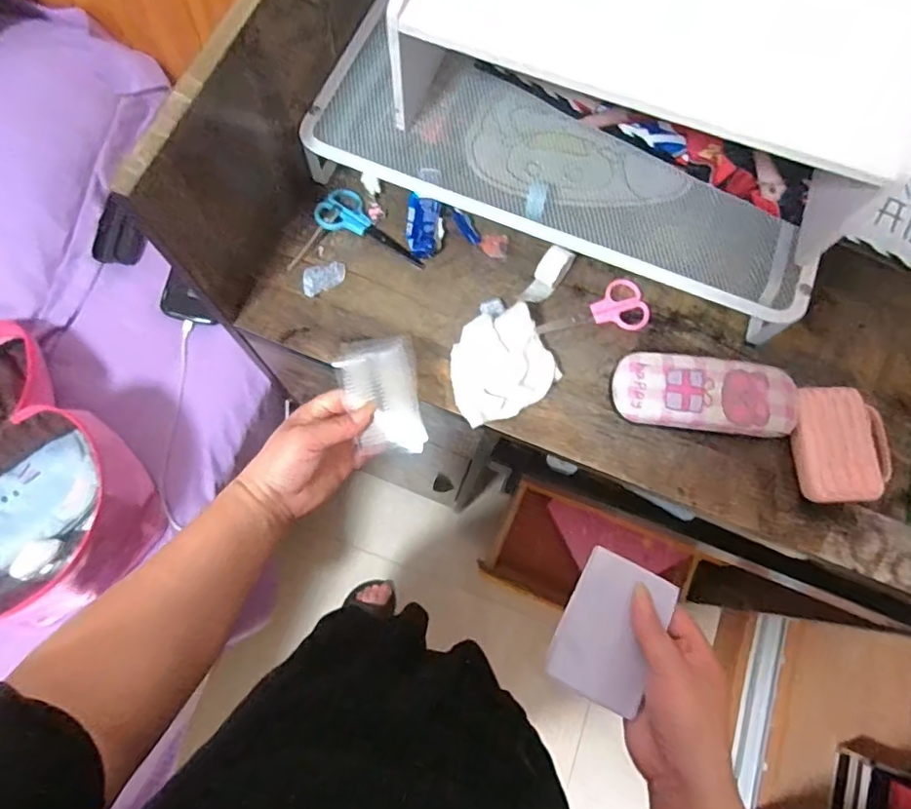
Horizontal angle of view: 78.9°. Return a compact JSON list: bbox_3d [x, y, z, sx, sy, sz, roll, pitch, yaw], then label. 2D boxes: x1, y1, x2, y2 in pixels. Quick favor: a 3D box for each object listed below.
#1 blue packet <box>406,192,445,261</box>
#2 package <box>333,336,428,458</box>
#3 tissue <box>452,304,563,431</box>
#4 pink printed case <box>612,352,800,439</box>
[{"bbox_3d":[-0.029,-0.172,0.536,0.034,0.014,0.062,4,74,-1],"label":"blue packet"},{"bbox_3d":[-0.061,-0.009,0.459,0.061,0.020,0.101,-11,75,-5],"label":"package"},{"bbox_3d":[0.039,-0.038,0.496,0.091,0.026,0.092,-23,76,-8],"label":"tissue"},{"bbox_3d":[0.217,-0.006,0.485,0.155,0.046,0.064,5,74,-1],"label":"pink printed case"}]

